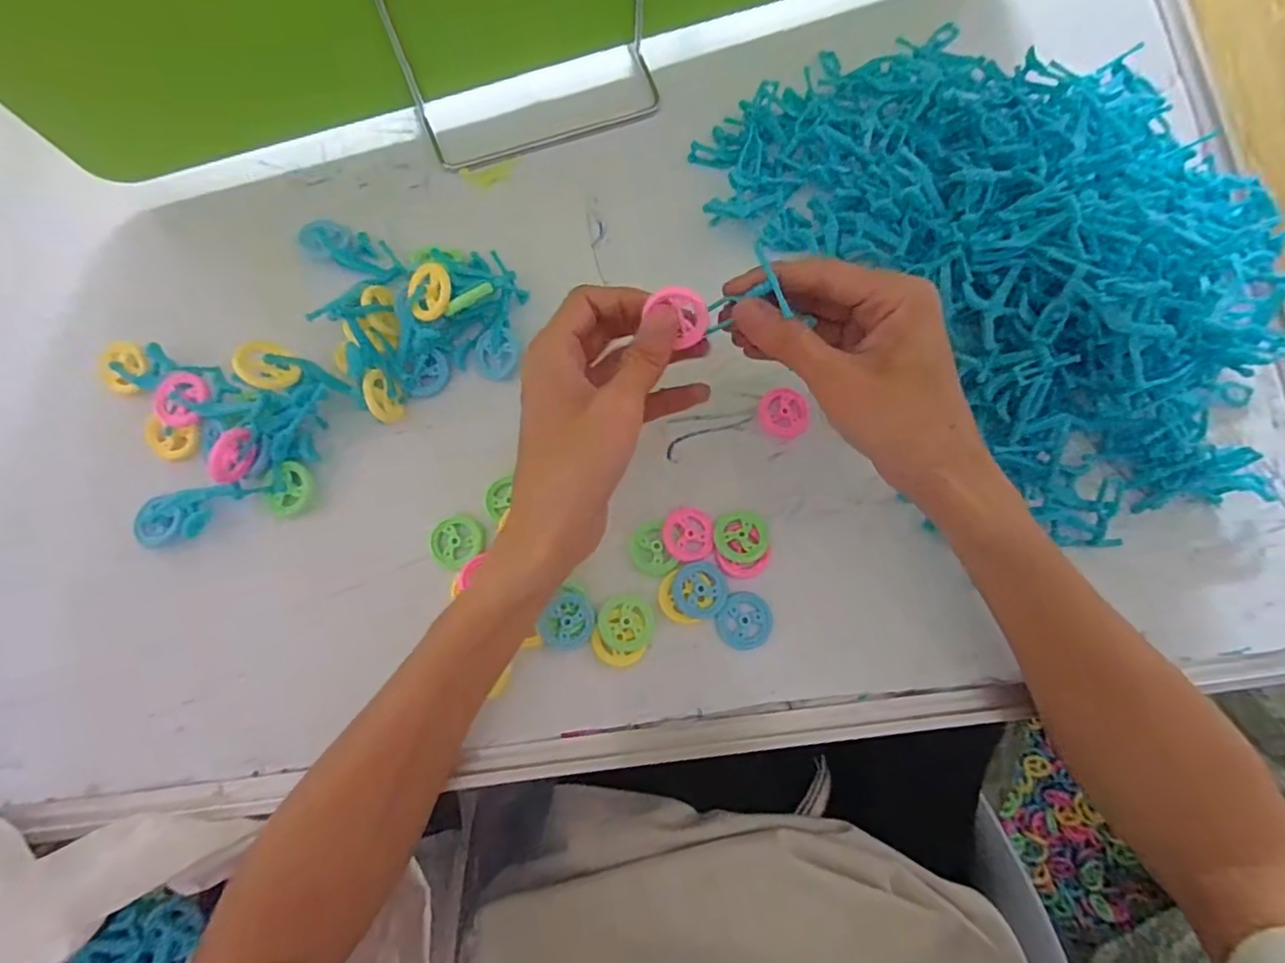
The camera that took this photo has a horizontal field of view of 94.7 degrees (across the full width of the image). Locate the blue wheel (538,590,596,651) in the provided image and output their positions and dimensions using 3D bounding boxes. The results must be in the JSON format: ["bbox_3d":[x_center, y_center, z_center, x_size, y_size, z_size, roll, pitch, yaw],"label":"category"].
[{"bbox_3d":[-0.039,0.073,0.311,0.028,0.008,0.028,0,78,0],"label":"blue wheel"}]

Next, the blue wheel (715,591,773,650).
[{"bbox_3d":[0.056,0.076,0.321,0.029,0.005,0.031,0,78,0],"label":"blue wheel"}]

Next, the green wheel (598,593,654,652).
[{"bbox_3d":[-0.009,0.075,0.315,0.029,0.004,0.029,0,78,0],"label":"green wheel"}]

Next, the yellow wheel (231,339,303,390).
[{"bbox_3d":[-0.193,-0.060,0.305,0.027,0.004,0.026,-6,100,-37],"label":"yellow wheel"}]

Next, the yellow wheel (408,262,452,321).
[{"bbox_3d":[-0.113,-0.101,0.314,0.025,0.005,0.029,-9,90,16],"label":"yellow wheel"}]

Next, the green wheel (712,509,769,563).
[{"bbox_3d":[0.055,0.031,0.325,0.030,0.004,0.027,-9,78,-1],"label":"green wheel"}]

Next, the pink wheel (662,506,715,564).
[{"bbox_3d":[0.026,0.029,0.325,0.028,0.004,0.030,0,78,0],"label":"pink wheel"}]

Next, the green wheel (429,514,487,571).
[{"bbox_3d":[-0.101,0.033,0.324,0.029,0.005,0.028,0,78,0],"label":"green wheel"}]

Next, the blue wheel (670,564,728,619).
[{"bbox_3d":[0.031,0.058,0.319,0.028,0.004,0.029,0,78,0],"label":"blue wheel"}]

